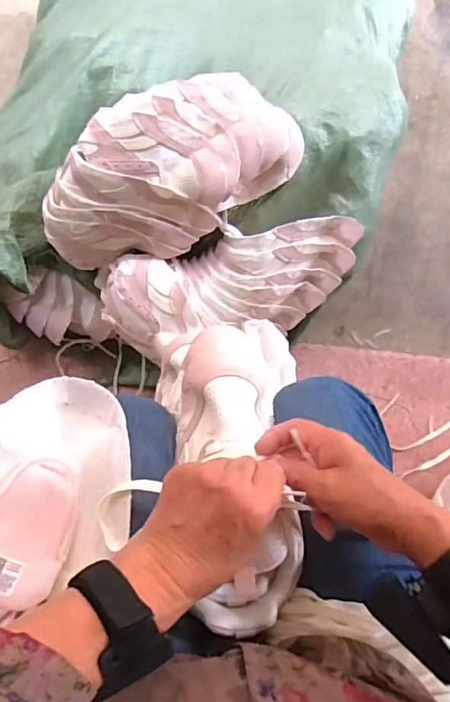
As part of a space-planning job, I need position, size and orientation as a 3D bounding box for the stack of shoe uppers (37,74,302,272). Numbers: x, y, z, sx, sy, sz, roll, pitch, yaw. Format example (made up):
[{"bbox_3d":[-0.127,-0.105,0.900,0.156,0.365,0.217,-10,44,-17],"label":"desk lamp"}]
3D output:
[{"bbox_3d":[-0.074,-0.250,0.724,0.383,0.147,0.171,-23,74,-6],"label":"stack of shoe uppers"}]

